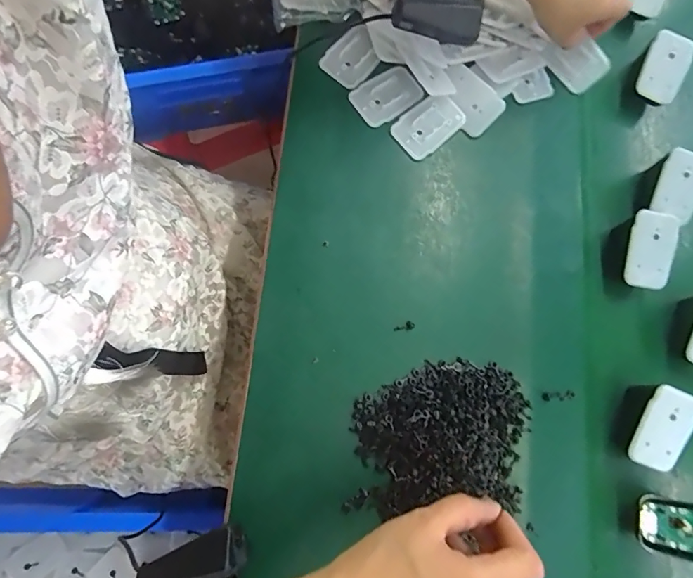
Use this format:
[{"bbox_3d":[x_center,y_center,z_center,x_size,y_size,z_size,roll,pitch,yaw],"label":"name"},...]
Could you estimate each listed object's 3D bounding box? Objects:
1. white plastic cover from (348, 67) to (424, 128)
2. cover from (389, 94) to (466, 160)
[{"bbox_3d":[0.040,-0.191,0.418,0.069,0.005,0.048,-38,87,-12],"label":"white plastic cover"},{"bbox_3d":[0.080,-0.161,0.415,0.068,0.010,0.045,-40,87,-12],"label":"cover"}]

